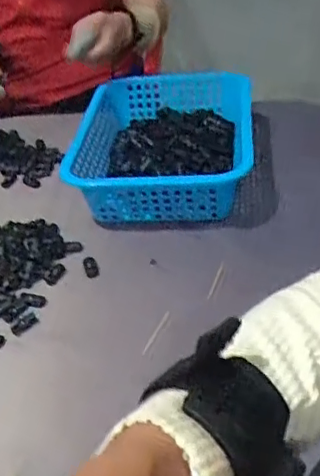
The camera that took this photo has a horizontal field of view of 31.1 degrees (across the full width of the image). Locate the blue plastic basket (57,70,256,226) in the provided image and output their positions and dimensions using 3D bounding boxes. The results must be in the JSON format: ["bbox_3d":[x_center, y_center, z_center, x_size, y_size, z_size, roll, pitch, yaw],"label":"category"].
[{"bbox_3d":[0.005,-0.126,0.752,0.219,0.083,0.274,2,38,11],"label":"blue plastic basket"}]

